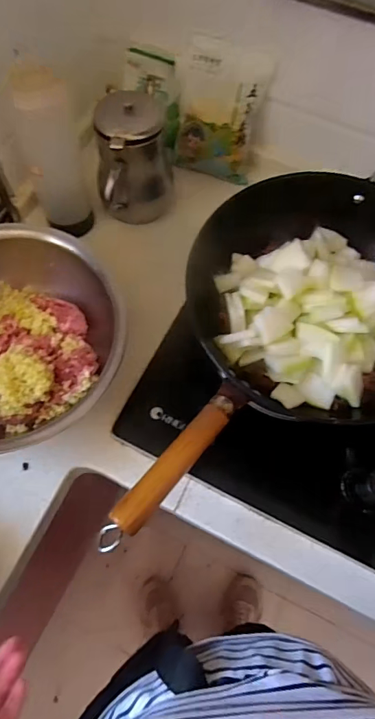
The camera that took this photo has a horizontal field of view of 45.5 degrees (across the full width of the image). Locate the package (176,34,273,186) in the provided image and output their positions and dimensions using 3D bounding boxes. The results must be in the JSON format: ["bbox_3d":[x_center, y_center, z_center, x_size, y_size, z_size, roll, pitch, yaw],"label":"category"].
[{"bbox_3d":[0.049,-0.390,0.709,0.136,0.191,0.058,20,38,7],"label":"package"}]

